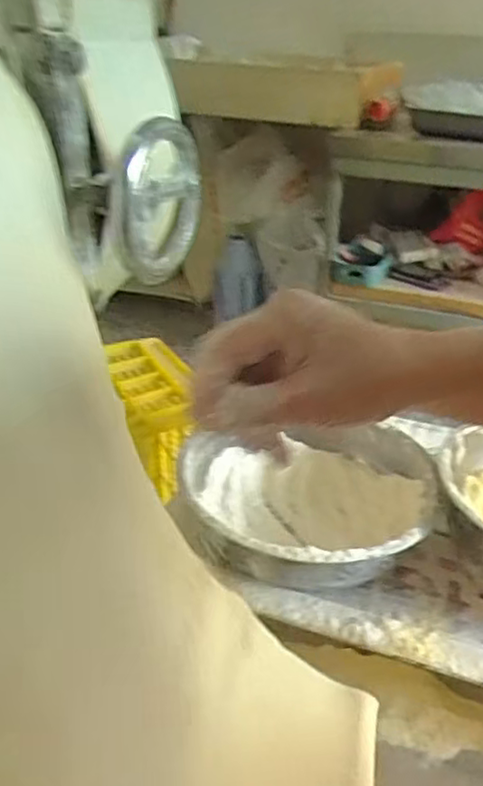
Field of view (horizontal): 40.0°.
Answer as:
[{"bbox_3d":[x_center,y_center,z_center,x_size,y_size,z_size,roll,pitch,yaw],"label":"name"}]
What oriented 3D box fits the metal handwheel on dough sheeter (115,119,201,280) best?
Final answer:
[{"bbox_3d":[-0.049,-0.121,0.411,0.018,0.091,0.079,23,46,28],"label":"metal handwheel on dough sheeter"}]

